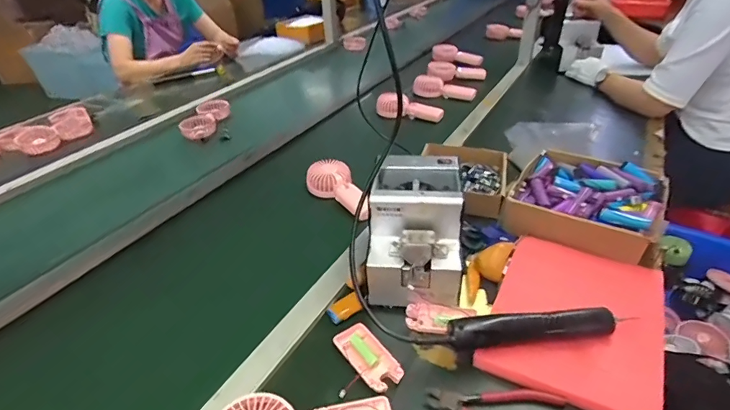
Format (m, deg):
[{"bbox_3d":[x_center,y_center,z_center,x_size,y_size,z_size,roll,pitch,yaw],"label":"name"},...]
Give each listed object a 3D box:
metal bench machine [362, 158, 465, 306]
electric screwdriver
[{"bbox_3d":[0.073,0.034,0.626,0.123,0.146,0.169,2,33,10],"label":"metal bench machine"},{"bbox_3d":[0.206,0.147,0.523,0.212,0.041,0.031,-6,33,-2],"label":"electric screwdriver"}]

